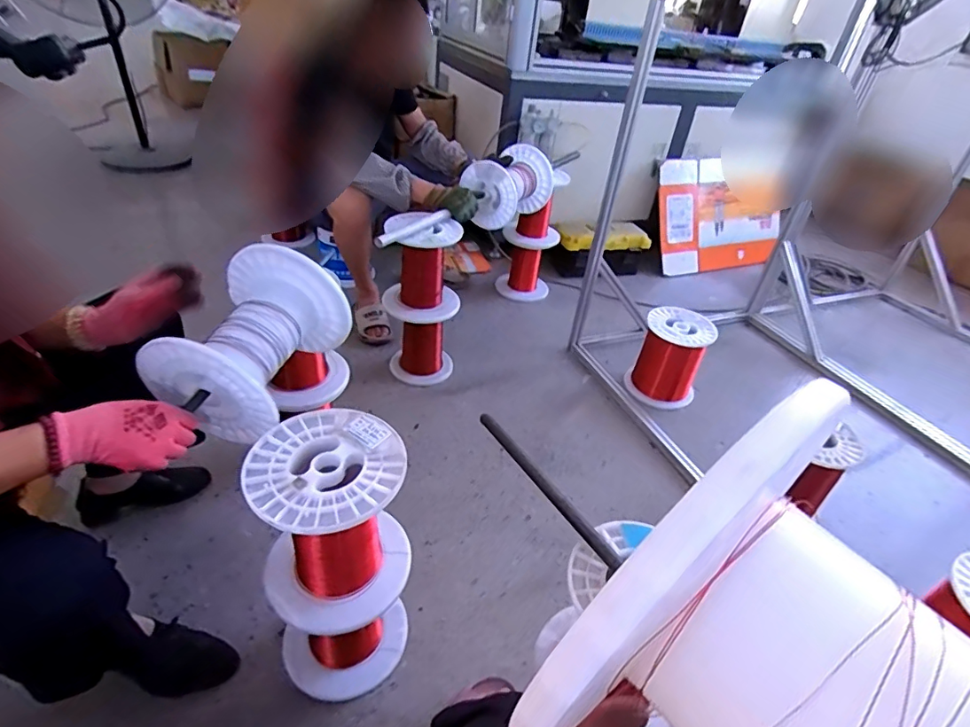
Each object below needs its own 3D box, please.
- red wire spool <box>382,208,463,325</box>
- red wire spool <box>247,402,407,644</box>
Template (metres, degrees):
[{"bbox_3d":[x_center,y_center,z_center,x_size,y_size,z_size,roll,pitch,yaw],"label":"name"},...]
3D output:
[{"bbox_3d":[-0.175,-0.251,1.390,0.180,0.275,0.174,5,37,-4],"label":"red wire spool"},{"bbox_3d":[-0.215,0.223,0.722,0.193,0.234,0.193,5,37,-4],"label":"red wire spool"}]

